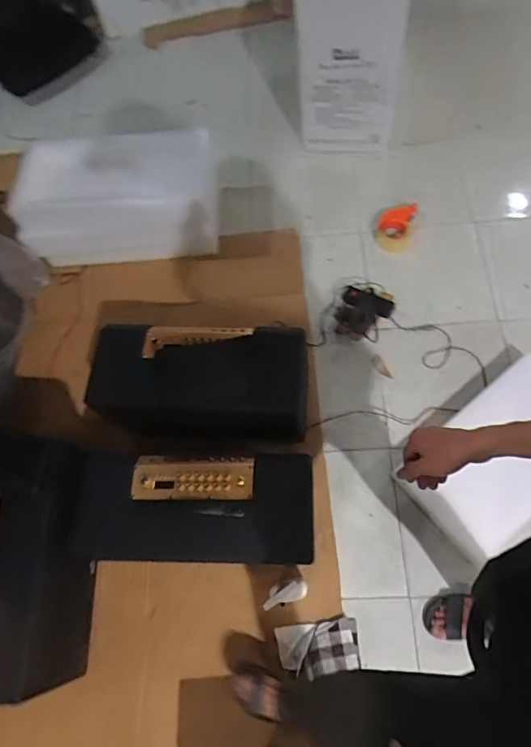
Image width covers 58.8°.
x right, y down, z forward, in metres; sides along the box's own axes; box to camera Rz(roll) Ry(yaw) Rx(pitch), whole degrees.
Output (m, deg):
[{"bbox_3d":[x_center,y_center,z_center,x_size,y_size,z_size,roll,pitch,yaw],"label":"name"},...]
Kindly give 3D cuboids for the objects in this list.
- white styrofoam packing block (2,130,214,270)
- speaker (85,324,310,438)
[{"bbox_3d":[-0.485,-0.560,1.575,0.621,0.311,0.295,-2,67,6],"label":"white styrofoam packing block"},{"bbox_3d":[-0.160,0.030,1.297,0.534,0.270,0.303,-1,67,7],"label":"speaker"}]

